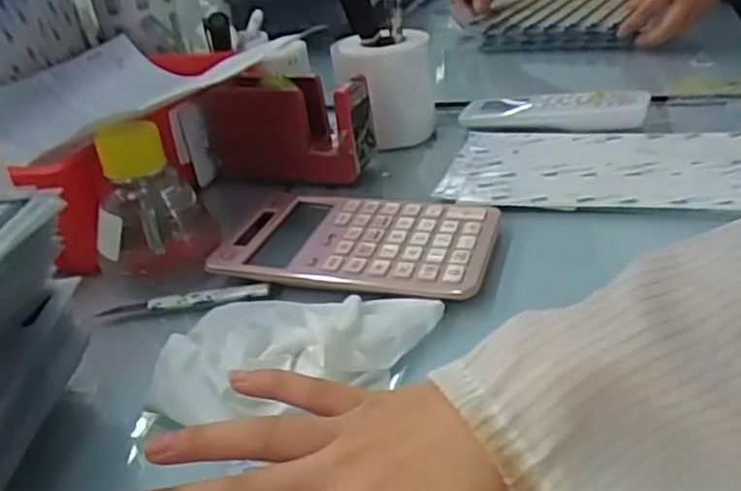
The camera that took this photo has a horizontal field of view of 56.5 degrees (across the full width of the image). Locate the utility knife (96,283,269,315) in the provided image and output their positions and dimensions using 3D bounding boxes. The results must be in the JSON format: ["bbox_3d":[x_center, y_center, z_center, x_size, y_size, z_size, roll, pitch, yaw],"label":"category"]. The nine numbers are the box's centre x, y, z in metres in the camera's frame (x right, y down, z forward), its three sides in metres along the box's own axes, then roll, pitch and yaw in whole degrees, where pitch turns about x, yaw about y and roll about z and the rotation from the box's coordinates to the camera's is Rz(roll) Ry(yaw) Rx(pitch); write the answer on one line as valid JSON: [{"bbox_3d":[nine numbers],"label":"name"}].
[{"bbox_3d":[-0.118,0.035,0.438,0.108,0.008,0.012,-5,30,4],"label":"utility knife"}]

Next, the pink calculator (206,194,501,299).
[{"bbox_3d":[-0.009,-0.005,0.464,0.180,0.012,0.107,3,31,19],"label":"pink calculator"}]

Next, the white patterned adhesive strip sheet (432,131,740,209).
[{"bbox_3d":[0.183,-0.061,0.529,0.241,0.005,0.134,2,30,19],"label":"white patterned adhesive strip sheet"}]

